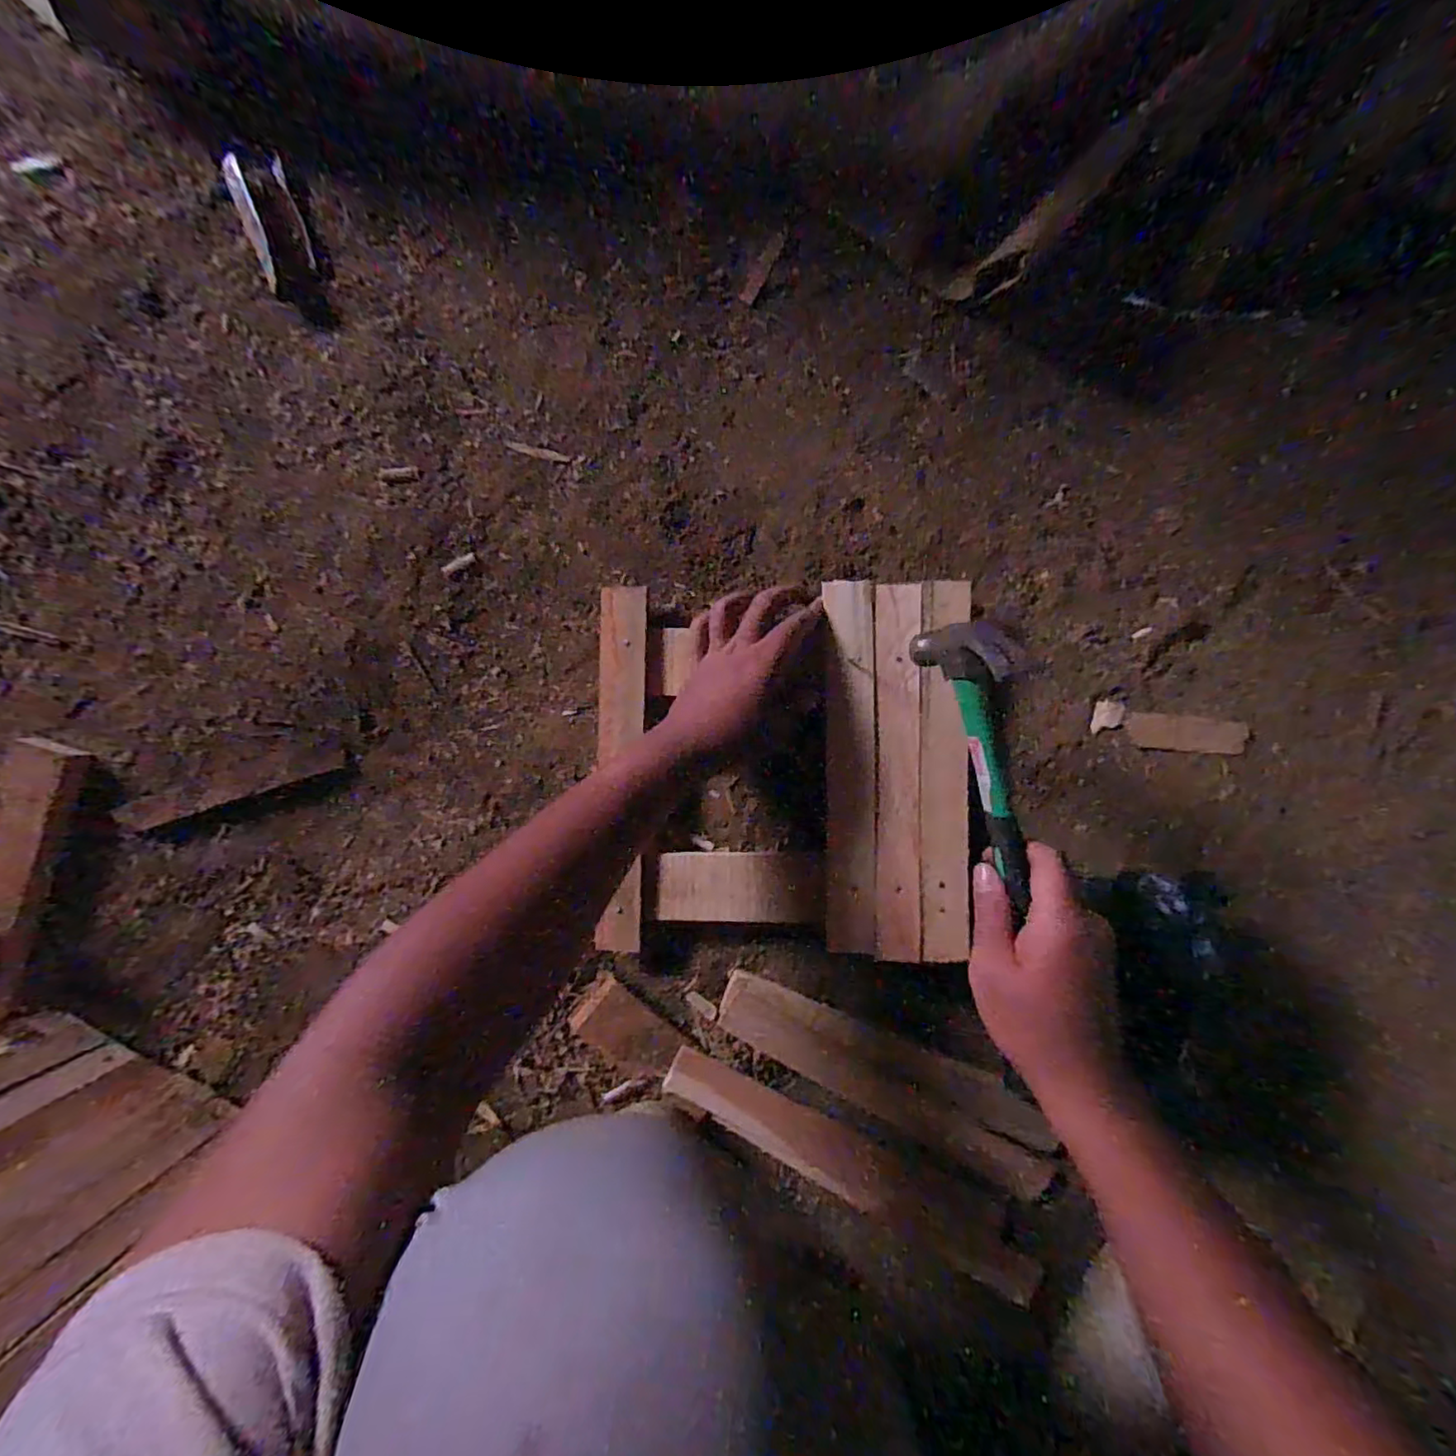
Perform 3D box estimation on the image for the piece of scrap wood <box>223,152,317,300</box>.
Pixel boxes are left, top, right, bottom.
[{"bbox_3d":[-0.370,-0.408,0.509,0.045,0.007,0.094,-15,106,1],"label":"piece of scrap wood"}]

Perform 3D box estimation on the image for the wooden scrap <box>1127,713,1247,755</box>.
[{"bbox_3d":[0.359,0.004,0.488,0.082,0.004,0.027,5,89,10],"label":"wooden scrap"}]

